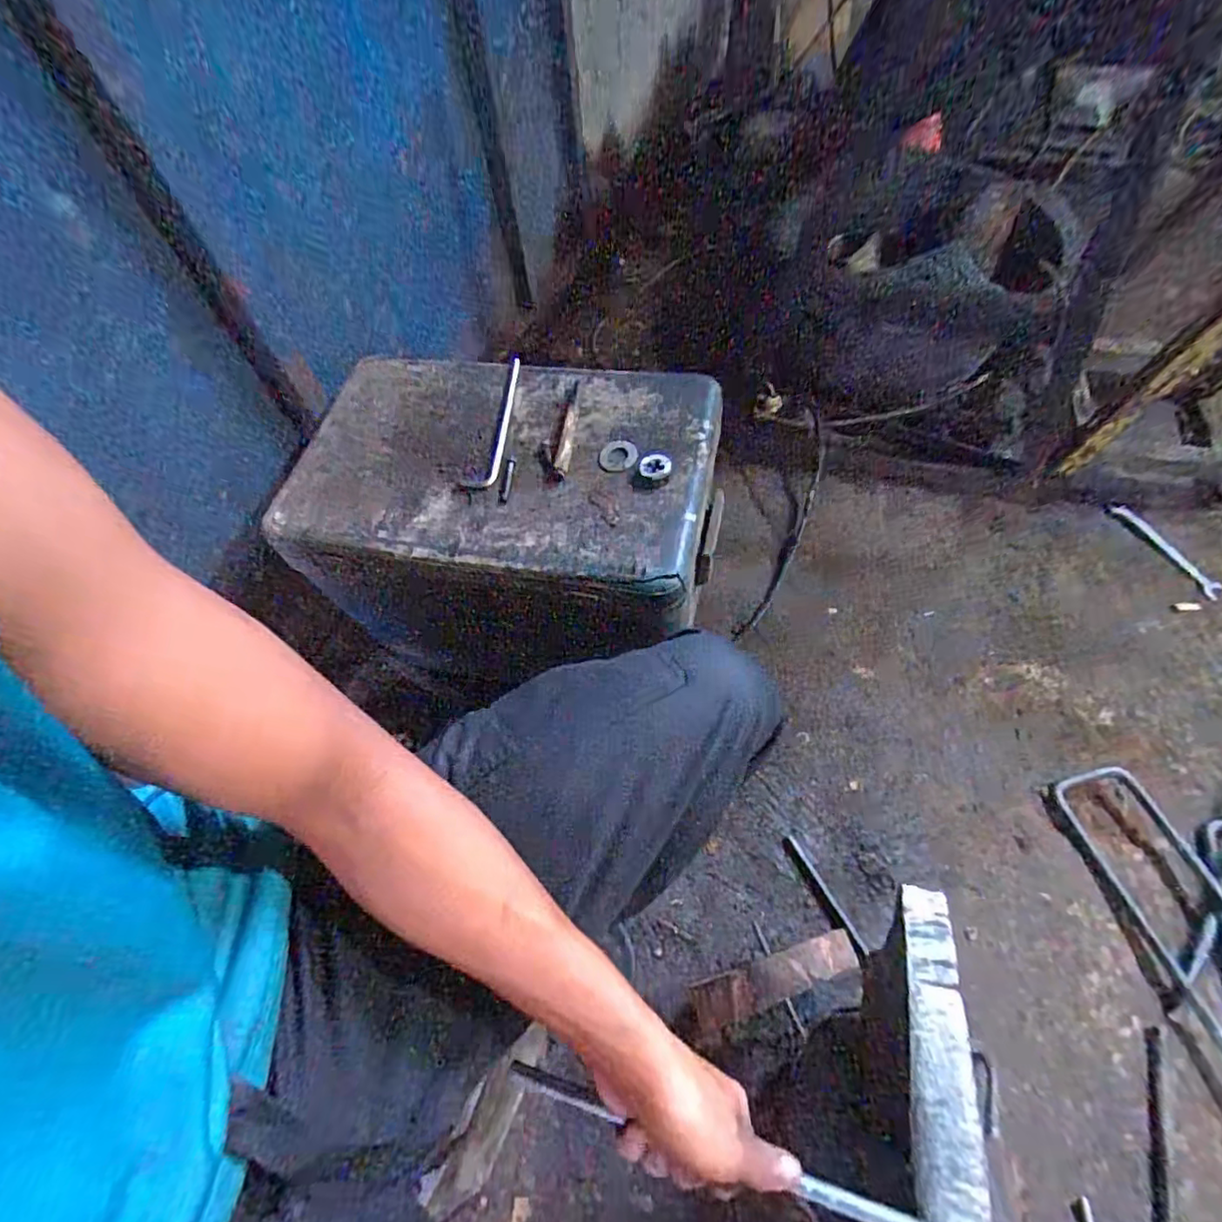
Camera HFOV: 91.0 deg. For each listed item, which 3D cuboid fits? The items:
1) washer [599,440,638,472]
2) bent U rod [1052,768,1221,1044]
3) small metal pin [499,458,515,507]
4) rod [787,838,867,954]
[{"bbox_3d":[0.008,-0.175,0.683,0.043,0.004,0.042,-4,71,13],"label":"washer"},{"bbox_3d":[0.711,0.379,0.741,0.126,0.020,0.373,-16,60,-7],"label":"bent U rod"},{"bbox_3d":[-0.119,-0.147,0.679,0.012,0.009,0.062,5,59,6],"label":"small metal pin"},{"bbox_3d":[0.283,0.368,0.785,0.010,0.013,0.155,-24,61,-11],"label":"rod"}]

